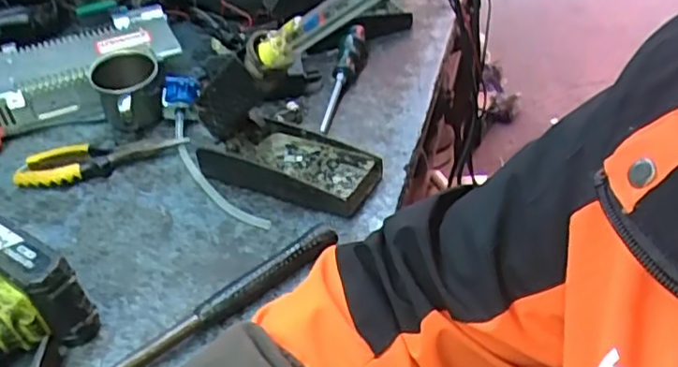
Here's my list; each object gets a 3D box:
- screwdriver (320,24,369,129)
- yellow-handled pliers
[{"bbox_3d":[0.003,-0.126,0.753,0.028,0.035,0.220,3,39,12],"label":"screwdriver"},{"bbox_3d":[-0.242,-0.032,0.660,0.163,0.016,0.057,-21,40,-17],"label":"yellow-handled pliers"}]

